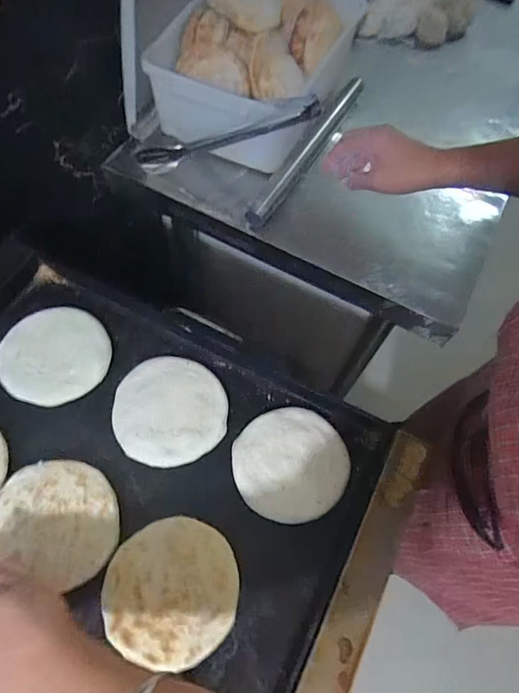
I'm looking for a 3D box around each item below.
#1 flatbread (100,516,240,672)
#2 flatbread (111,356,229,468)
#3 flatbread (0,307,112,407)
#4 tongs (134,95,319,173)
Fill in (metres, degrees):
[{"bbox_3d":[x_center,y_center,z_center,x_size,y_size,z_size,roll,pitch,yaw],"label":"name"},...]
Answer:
[{"bbox_3d":[-0.084,0.232,0.437,0.124,0.009,0.121,2,63,-3],"label":"flatbread"},{"bbox_3d":[-0.102,0.071,0.522,0.125,0.011,0.125,0,63,-4],"label":"flatbread"},{"bbox_3d":[-0.248,0.007,0.541,0.125,0.007,0.118,-20,66,-13],"label":"flatbread"},{"bbox_3d":[-0.055,-0.305,0.667,0.290,0.033,0.032,-7,61,21],"label":"tongs"}]

